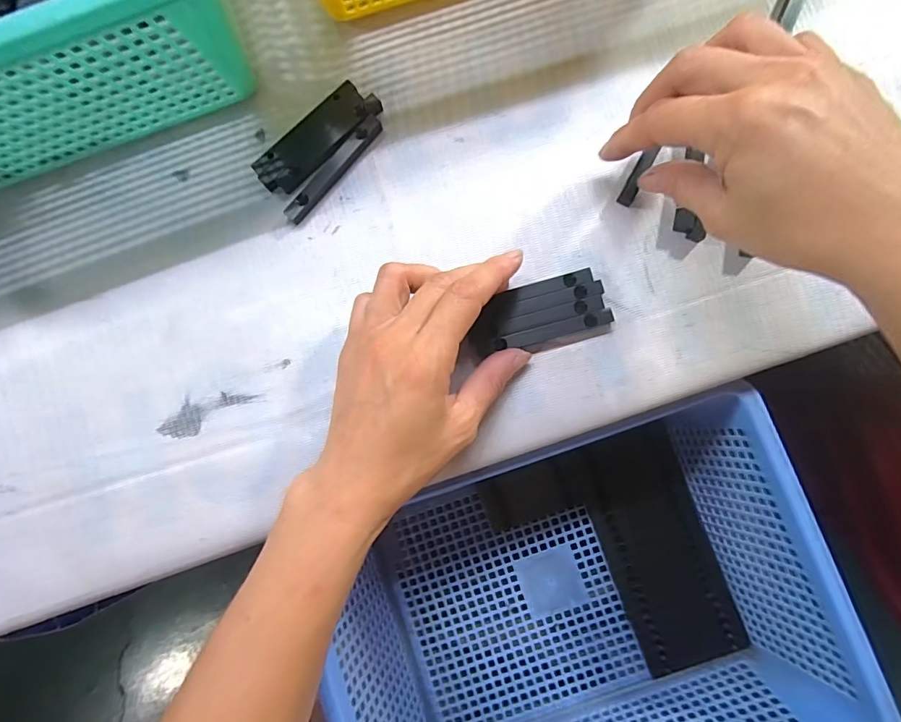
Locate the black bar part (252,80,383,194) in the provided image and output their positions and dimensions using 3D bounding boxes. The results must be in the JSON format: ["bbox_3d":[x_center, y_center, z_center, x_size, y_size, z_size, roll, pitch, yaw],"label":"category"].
[{"bbox_3d":[-0.078,-0.130,0.266,0.079,0.009,0.028,-43,86,0],"label":"black bar part"}]

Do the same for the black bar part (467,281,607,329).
[{"bbox_3d":[0.048,-0.032,0.253,0.072,0.007,0.009,-15,87,2],"label":"black bar part"}]

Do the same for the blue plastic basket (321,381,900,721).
[{"bbox_3d":[0.080,0.171,0.313,0.297,0.108,0.220,-19,86,2],"label":"blue plastic basket"}]

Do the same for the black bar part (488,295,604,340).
[{"bbox_3d":[0.052,-0.024,0.252,0.064,0.004,0.009,-15,87,4],"label":"black bar part"}]

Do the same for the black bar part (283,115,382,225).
[{"bbox_3d":[-0.067,-0.111,0.265,0.011,0.006,0.075,42,90,4],"label":"black bar part"}]

